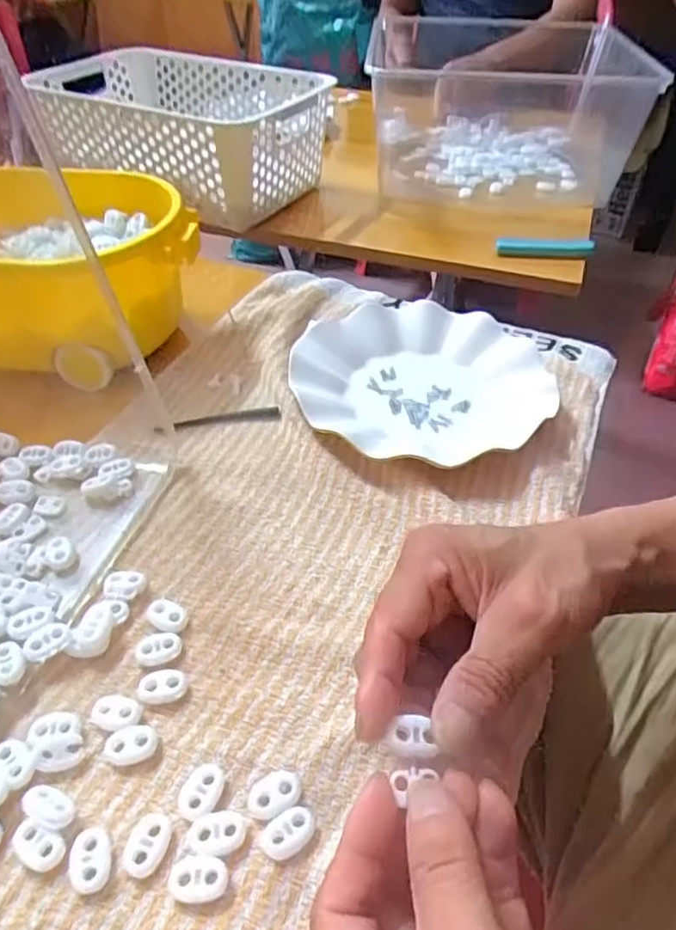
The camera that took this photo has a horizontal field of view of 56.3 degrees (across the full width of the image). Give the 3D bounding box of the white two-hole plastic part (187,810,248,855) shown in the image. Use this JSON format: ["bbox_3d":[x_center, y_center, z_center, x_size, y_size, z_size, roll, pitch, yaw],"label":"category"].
[{"bbox_3d":[-0.049,0.148,0.255,0.023,0.004,0.015,-5,44,-6],"label":"white two-hole plastic part"}]

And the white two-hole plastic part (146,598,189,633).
[{"bbox_3d":[-0.088,0.079,0.328,0.024,0.007,0.015,18,46,18],"label":"white two-hole plastic part"}]

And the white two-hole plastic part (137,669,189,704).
[{"bbox_3d":[-0.083,0.105,0.300,0.023,0.007,0.014,-7,44,-7],"label":"white two-hole plastic part"}]

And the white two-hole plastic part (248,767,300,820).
[{"bbox_3d":[-0.027,0.140,0.267,0.023,0.004,0.017,-28,51,-27],"label":"white two-hole plastic part"}]

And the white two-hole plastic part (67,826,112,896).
[{"bbox_3d":[-0.098,0.156,0.249,0.015,0.006,0.023,-10,45,-11],"label":"white two-hole plastic part"}]

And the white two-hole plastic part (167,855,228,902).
[{"bbox_3d":[-0.054,0.161,0.245,0.023,0.005,0.015,3,44,2],"label":"white two-hole plastic part"}]

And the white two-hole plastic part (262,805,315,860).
[{"bbox_3d":[-0.020,0.150,0.256,0.023,0.007,0.015,-25,49,-24],"label":"white two-hole plastic part"}]

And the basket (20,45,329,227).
[{"bbox_3d":[-0.182,-0.387,0.731,0.309,0.104,0.195,21,47,20],"label":"basket"}]

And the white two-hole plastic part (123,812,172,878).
[{"bbox_3d":[-0.076,0.153,0.254,0.016,0.004,0.022,9,44,9],"label":"white two-hole plastic part"}]

